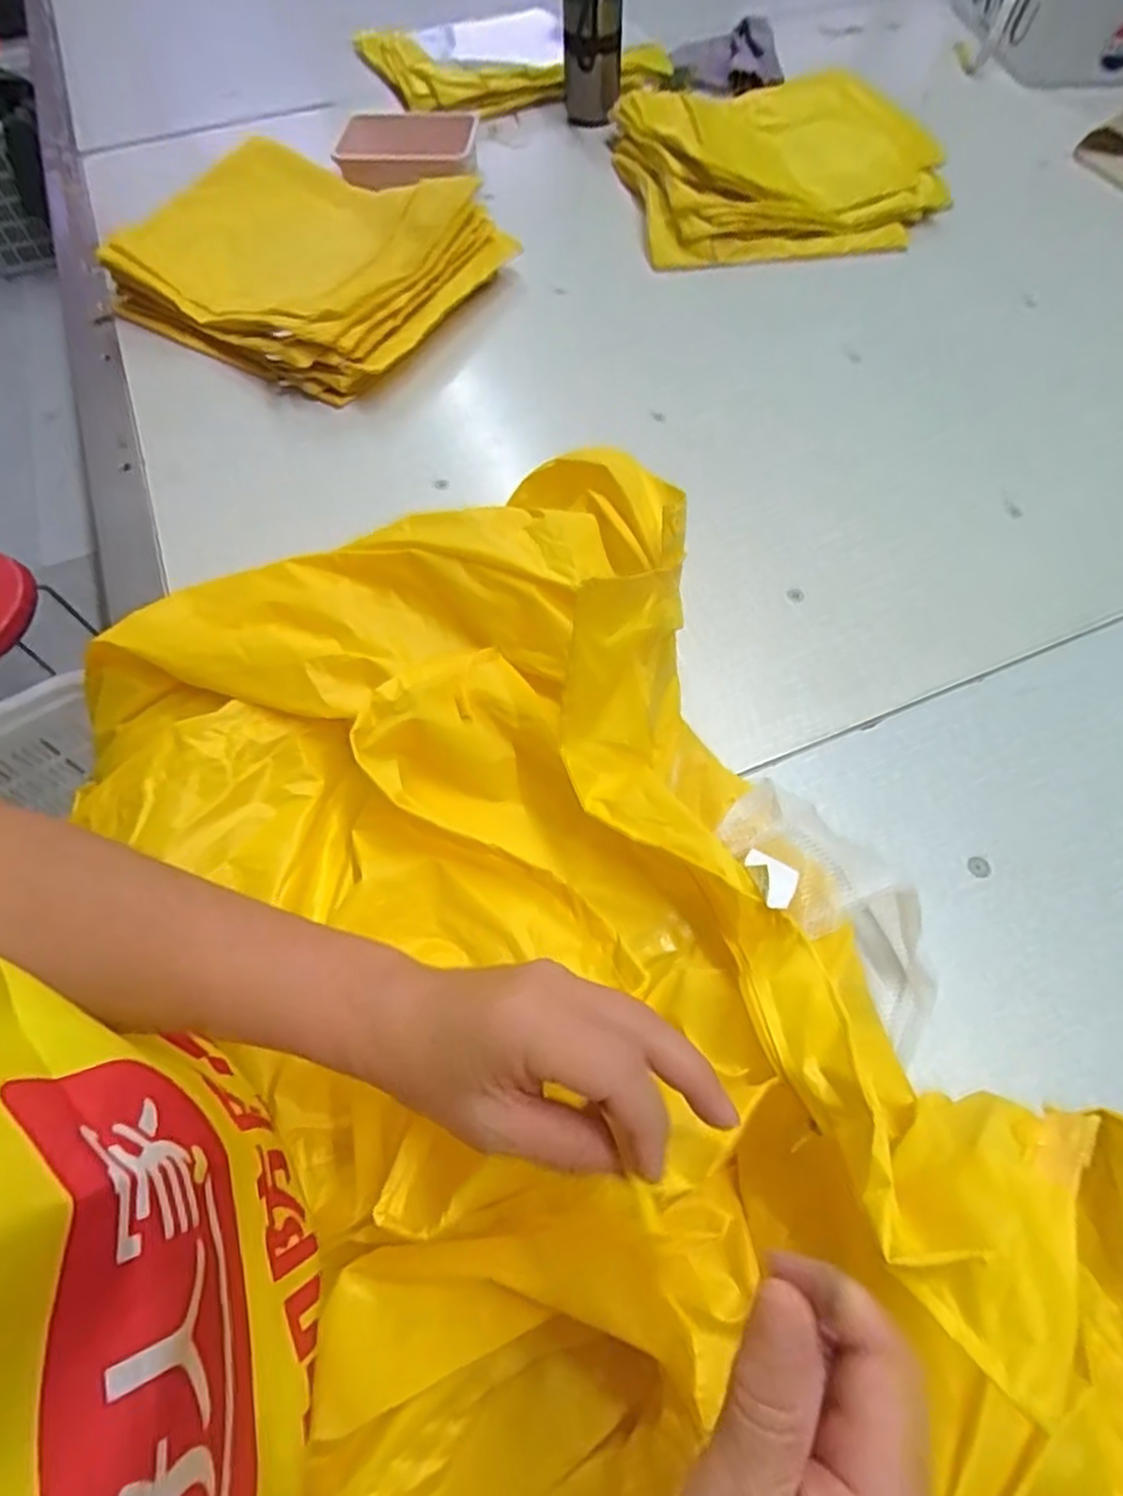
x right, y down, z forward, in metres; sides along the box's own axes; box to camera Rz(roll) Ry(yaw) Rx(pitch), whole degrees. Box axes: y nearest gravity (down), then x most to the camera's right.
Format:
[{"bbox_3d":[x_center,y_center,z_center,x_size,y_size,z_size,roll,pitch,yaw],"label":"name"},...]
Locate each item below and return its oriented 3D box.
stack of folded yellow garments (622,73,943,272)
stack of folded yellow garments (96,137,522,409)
[{"bbox_3d":[0.265,-0.763,0.885,0.375,0.060,0.410,-7,61,-2],"label":"stack of folded yellow garments"},{"bbox_3d":[-0.280,-0.531,0.757,0.372,0.072,0.306,26,65,16],"label":"stack of folded yellow garments"}]

